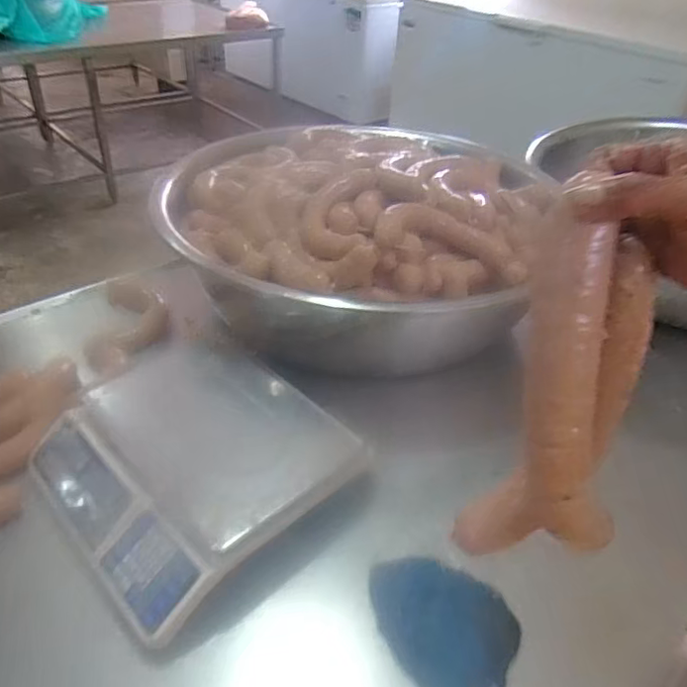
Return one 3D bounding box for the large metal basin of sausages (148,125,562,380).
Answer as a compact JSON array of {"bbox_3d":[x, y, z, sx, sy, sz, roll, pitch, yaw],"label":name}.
[{"bbox_3d":[-0.016,-0.202,1.002,0.549,0.249,0.582,2,39,-2],"label":"large metal basin of sausages"}]

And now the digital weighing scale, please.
[{"bbox_3d":[-0.191,0.151,0.738,0.312,0.102,0.337,-29,49,-34],"label":"digital weighing scale"}]

